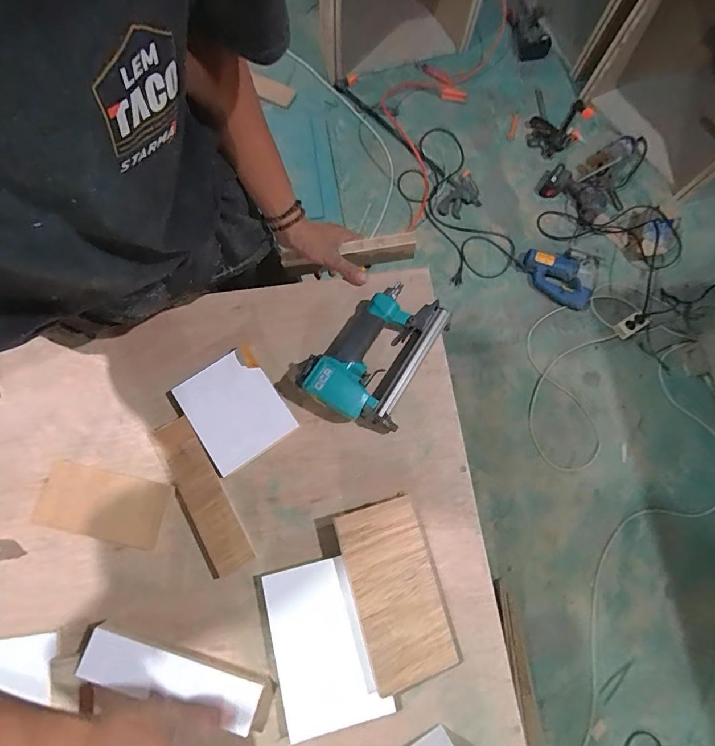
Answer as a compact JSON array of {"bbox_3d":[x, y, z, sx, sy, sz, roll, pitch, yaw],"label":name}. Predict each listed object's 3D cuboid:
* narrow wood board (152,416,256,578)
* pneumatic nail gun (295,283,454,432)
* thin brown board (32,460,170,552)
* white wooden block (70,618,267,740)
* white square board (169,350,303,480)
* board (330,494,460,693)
[{"bbox_3d":[-0.190,0.148,0.512,0.047,0.018,0.192,-29,79,-8],"label":"narrow wood board"},{"bbox_3d":[0.027,-0.032,0.547,0.134,0.046,0.209,31,78,6],"label":"pneumatic nail gun"},{"bbox_3d":[-0.314,0.162,0.513,0.150,0.006,0.079,13,77,2],"label":"thin brown board"},{"bbox_3d":[-0.214,0.338,0.464,0.211,0.026,0.057,14,77,6],"label":"white wooden block"},{"bbox_3d":[-0.158,0.047,0.539,0.109,0.017,0.130,-34,80,-8],"label":"white square board"},{"bbox_3d":[0.044,0.247,0.476,0.097,0.011,0.189,-13,78,-14],"label":"board"}]

